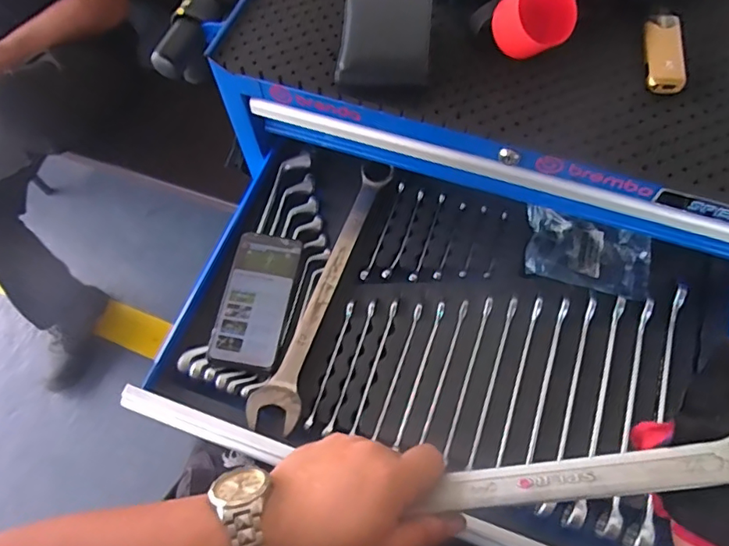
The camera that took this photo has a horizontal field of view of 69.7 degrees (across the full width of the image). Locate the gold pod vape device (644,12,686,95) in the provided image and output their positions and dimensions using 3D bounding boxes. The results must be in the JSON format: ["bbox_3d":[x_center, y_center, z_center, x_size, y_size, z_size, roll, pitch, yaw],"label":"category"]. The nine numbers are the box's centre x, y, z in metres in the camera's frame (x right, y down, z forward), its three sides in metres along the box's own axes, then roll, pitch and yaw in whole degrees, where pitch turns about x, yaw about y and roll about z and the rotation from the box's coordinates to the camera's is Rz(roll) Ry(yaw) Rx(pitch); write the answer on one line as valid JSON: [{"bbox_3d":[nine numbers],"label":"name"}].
[{"bbox_3d":[0.301,-0.224,0.527,0.036,0.015,0.101,9,65,6],"label":"gold pod vape device"}]

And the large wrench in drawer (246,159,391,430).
[{"bbox_3d":[-0.040,0.013,0.604,0.052,0.013,0.343,19,66,10],"label":"large wrench in drawer"}]

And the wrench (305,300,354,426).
[{"bbox_3d":[-0.037,0.098,0.574,0.008,0.013,0.145,16,66,9],"label":"wrench"}]

